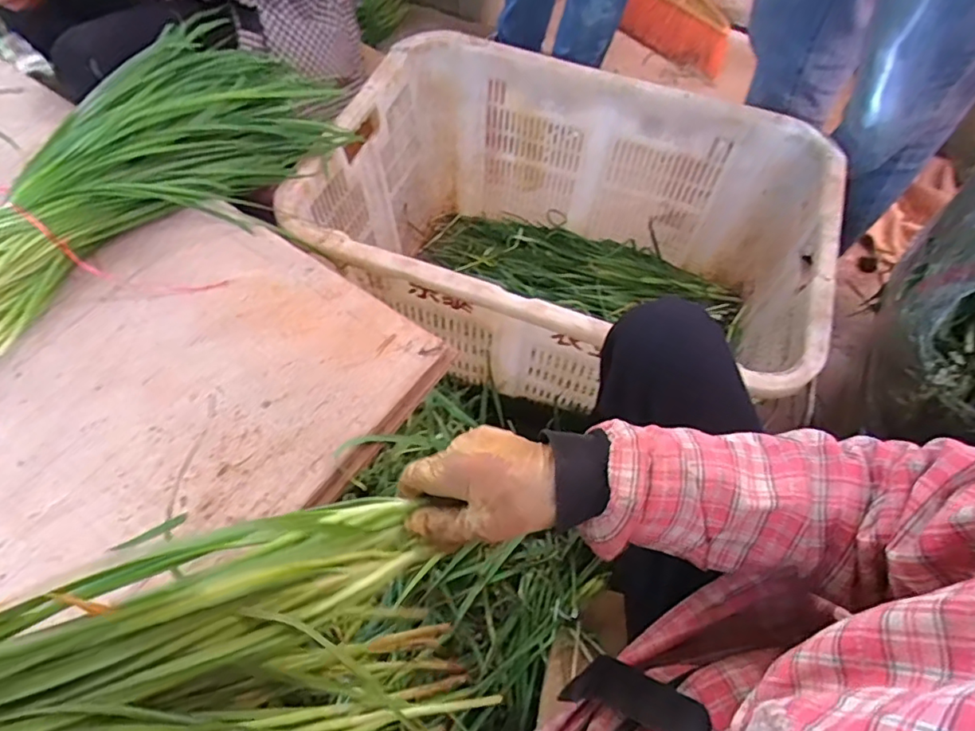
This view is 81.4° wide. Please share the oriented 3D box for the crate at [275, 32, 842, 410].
[{"bbox_3d":[0.114,-0.174,0.878,0.659,0.335,0.472,17,60,10],"label":"crate"}]

